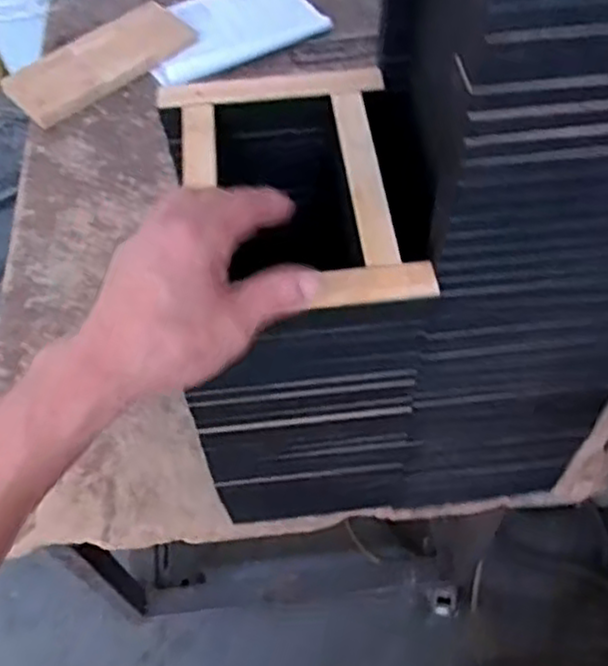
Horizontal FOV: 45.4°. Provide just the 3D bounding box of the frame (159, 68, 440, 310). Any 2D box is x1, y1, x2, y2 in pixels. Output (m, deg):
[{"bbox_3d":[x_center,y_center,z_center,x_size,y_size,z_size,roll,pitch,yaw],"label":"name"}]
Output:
[{"bbox_3d":[-0.013,-0.115,0.524,0.169,0.028,0.248,-7,57,-1],"label":"frame"}]

